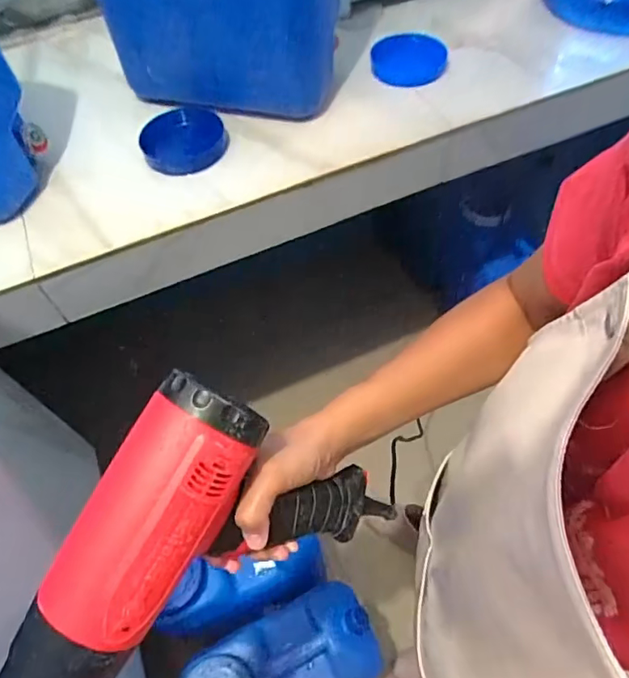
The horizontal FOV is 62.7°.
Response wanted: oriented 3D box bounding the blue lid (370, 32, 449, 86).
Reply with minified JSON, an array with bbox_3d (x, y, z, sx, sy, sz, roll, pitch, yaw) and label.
[{"bbox_3d":[0.148,-0.469,0.862,0.117,0.029,0.140,40,65,12],"label":"blue lid"}]

